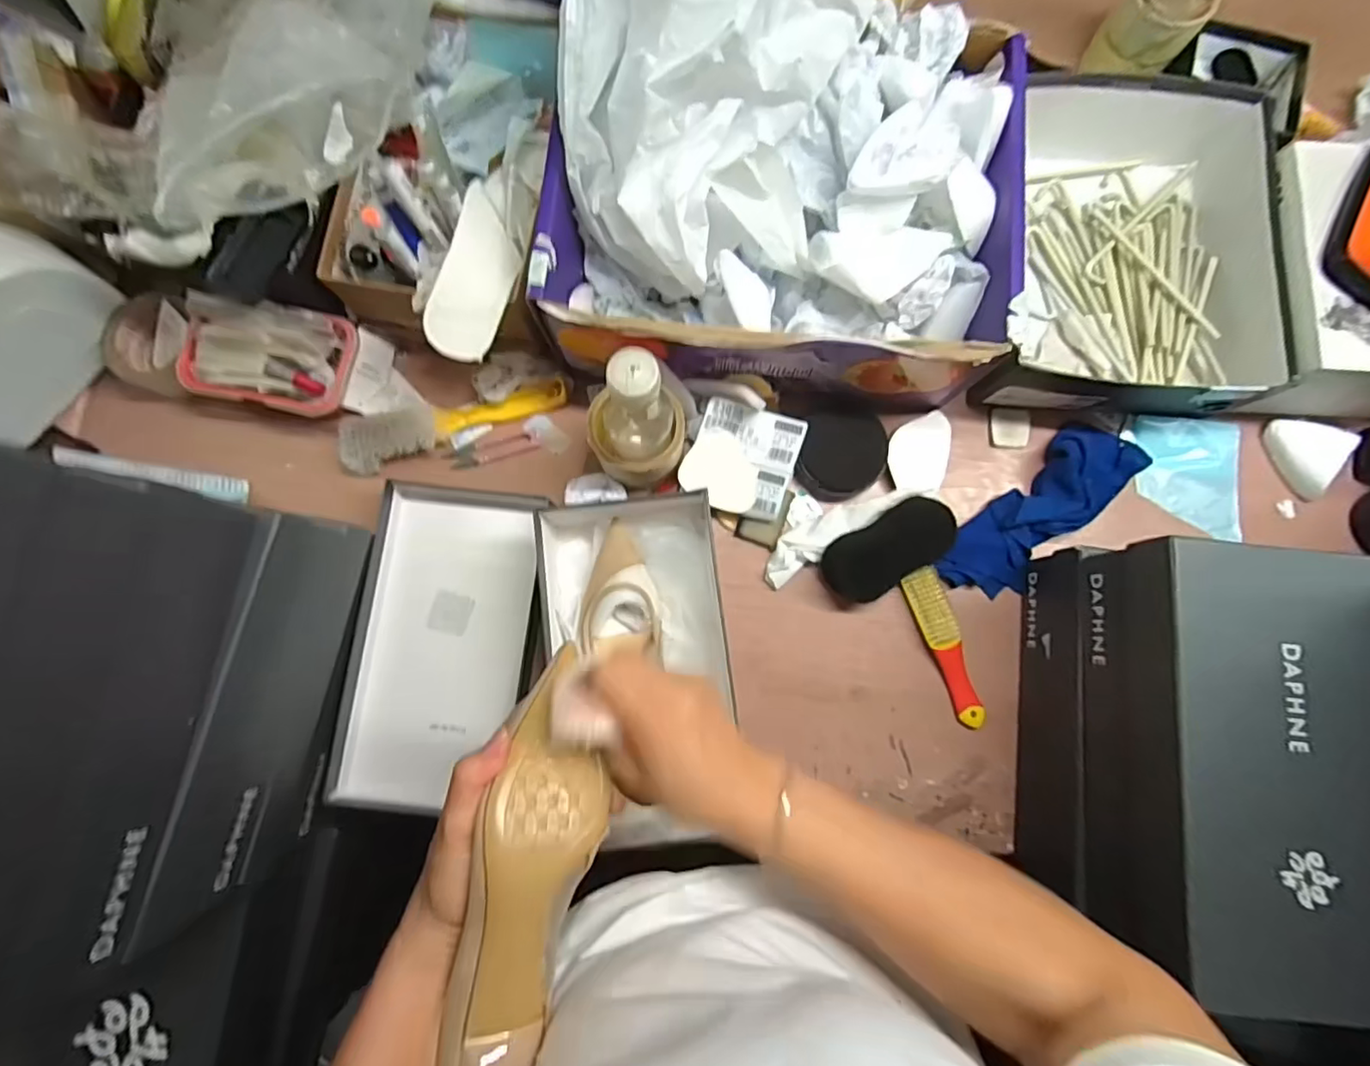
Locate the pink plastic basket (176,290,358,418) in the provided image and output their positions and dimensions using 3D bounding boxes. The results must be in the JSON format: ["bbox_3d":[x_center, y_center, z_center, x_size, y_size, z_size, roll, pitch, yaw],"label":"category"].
[{"bbox_3d":[-0.413,-0.172,0.599,0.163,0.052,0.097,8,82,1],"label":"pink plastic basket"}]

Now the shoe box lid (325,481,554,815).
[{"bbox_3d":[-0.236,0.111,0.593,0.152,0.047,0.311,6,82,1],"label":"shoe box lid"}]

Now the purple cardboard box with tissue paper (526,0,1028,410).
[{"bbox_3d":[0.085,-0.305,0.519,0.398,0.248,0.308,6,82,1],"label":"purple cardboard box with tissue paper"}]

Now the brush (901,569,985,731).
[{"bbox_3d":[0.258,0.110,0.585,0.035,0.019,0.154,-21,82,-3],"label":"brush"}]

